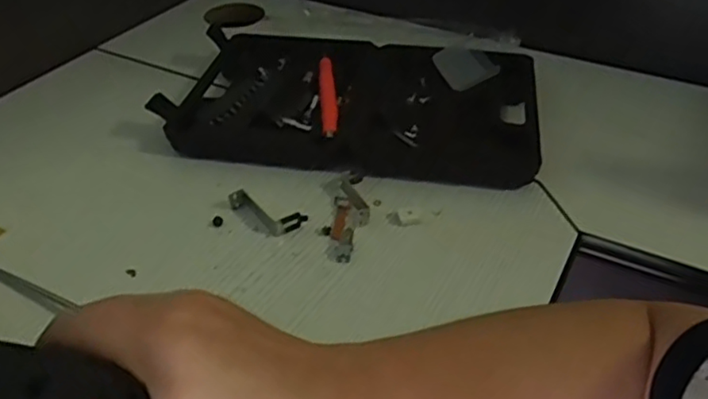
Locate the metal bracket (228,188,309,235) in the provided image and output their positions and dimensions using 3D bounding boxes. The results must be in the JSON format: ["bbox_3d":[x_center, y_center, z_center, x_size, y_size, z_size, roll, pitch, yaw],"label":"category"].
[{"bbox_3d":[-0.071,0.008,0.514,0.064,0.017,0.025,27,46,29],"label":"metal bracket"}]

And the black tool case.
[{"bbox_3d":[0.002,-0.099,0.627,0.350,0.036,0.218,9,40,11],"label":"black tool case"}]

